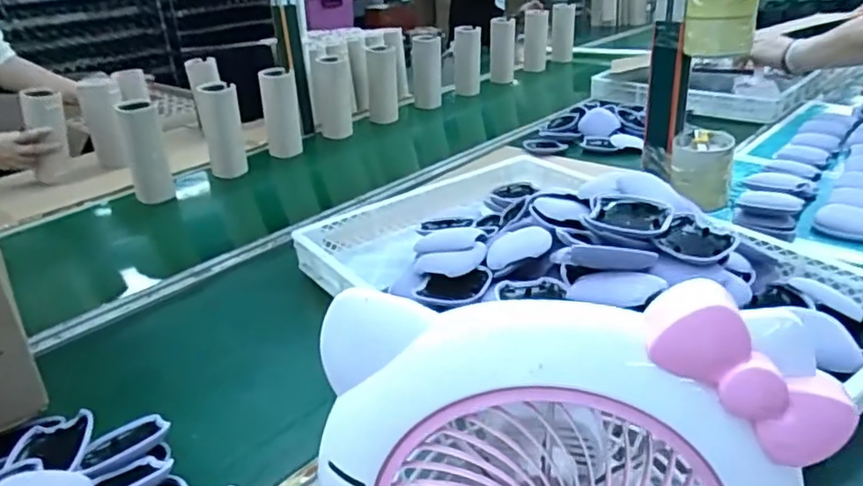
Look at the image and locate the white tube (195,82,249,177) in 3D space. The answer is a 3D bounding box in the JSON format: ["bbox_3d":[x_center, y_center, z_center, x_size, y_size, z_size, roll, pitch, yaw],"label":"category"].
[{"bbox_3d":[-0.438,-0.233,1.326,0.081,0.195,0.062,-13,27,-17],"label":"white tube"}]

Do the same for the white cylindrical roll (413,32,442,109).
[{"bbox_3d":[-0.012,-0.475,1.742,0.082,0.187,0.087,-4,26,1],"label":"white cylindrical roll"}]

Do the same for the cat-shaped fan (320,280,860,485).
[{"bbox_3d":[0.069,0.135,0.353,0.244,0.229,0.086,-1,26,6],"label":"cat-shaped fan"}]

